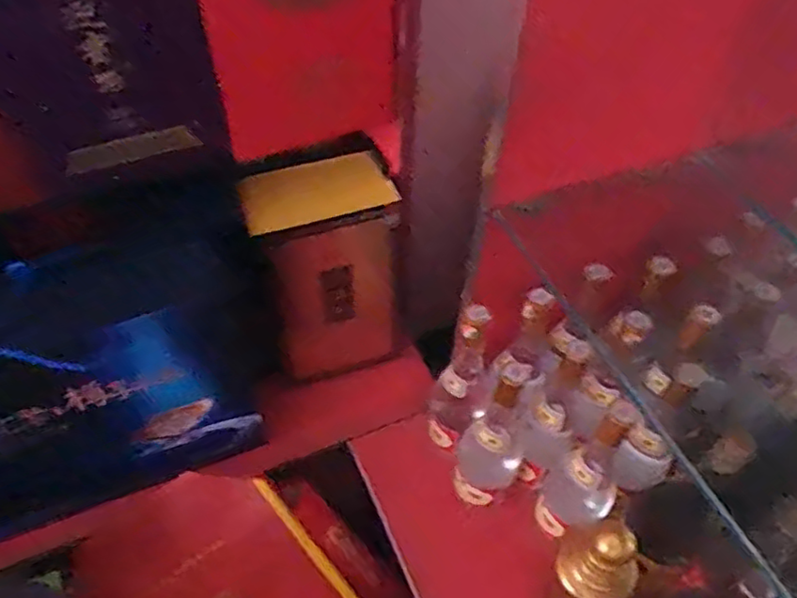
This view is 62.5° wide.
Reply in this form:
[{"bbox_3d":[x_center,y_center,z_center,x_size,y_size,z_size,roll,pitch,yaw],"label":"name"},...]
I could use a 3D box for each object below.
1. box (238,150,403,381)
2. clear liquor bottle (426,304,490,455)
[{"bbox_3d":[-0.092,-0.042,0.850,0.171,0.268,0.131,-17,53,-15],"label":"box"},{"bbox_3d":[0.069,0.097,0.771,0.061,0.226,0.057,8,50,5],"label":"clear liquor bottle"}]

